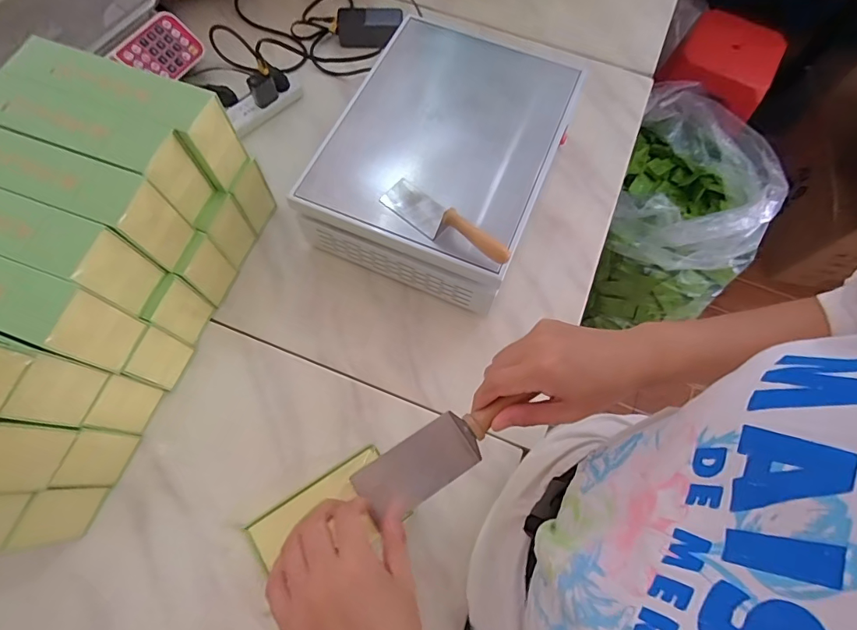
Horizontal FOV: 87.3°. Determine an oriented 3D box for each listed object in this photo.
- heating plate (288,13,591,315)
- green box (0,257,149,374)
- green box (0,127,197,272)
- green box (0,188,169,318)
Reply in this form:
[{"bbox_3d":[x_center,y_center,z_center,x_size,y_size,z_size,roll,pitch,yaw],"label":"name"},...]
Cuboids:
[{"bbox_3d":[0.024,-0.245,0.709,0.291,0.144,0.392,22,70,7],"label":"heating plate"},{"bbox_3d":[-0.469,-0.022,0.493,0.253,0.110,0.067,19,69,6],"label":"green box"},{"bbox_3d":[-0.434,-0.144,0.541,0.246,0.108,0.067,18,70,4],"label":"green box"},{"bbox_3d":[-0.465,-0.085,0.518,0.265,0.110,0.073,19,70,4],"label":"green box"}]

